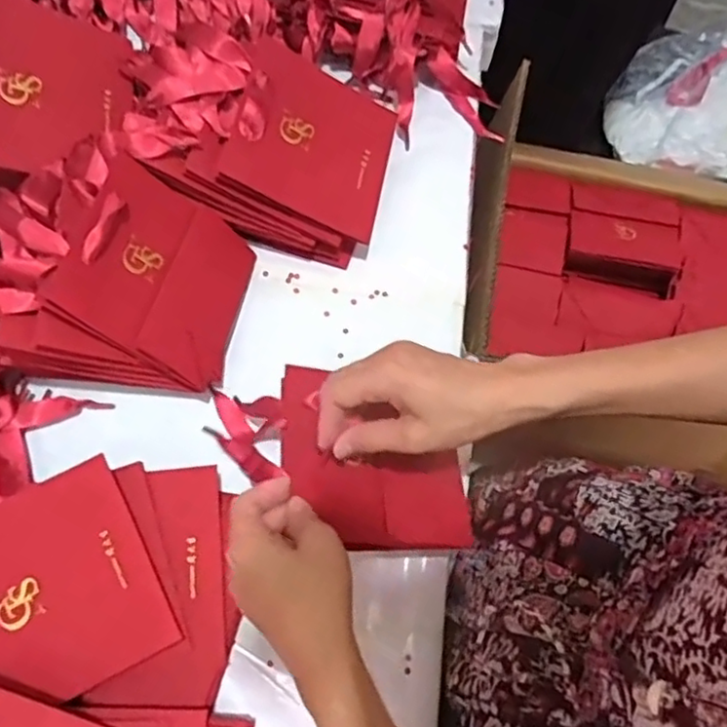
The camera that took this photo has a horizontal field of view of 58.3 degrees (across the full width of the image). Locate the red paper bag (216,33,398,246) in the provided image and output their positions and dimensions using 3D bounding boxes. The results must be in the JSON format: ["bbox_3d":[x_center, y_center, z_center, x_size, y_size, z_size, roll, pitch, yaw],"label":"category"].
[{"bbox_3d":[-0.040,-0.188,0.548,0.135,0.008,0.136,22,69,-25],"label":"red paper bag"}]

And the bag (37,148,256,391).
[{"bbox_3d":[-0.154,-0.070,0.513,0.013,0.147,0.140,-13,52,36],"label":"bag"}]

